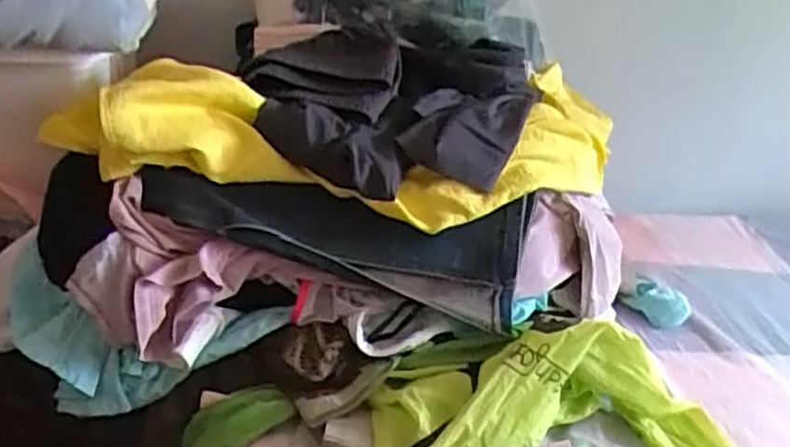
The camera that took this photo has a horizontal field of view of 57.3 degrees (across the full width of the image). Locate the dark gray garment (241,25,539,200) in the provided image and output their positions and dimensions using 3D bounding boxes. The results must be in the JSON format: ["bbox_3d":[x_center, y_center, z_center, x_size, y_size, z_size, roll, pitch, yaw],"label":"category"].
[{"bbox_3d":[-0.003,-0.139,0.797,0.277,0.117,0.257,18,29,23],"label":"dark gray garment"}]

